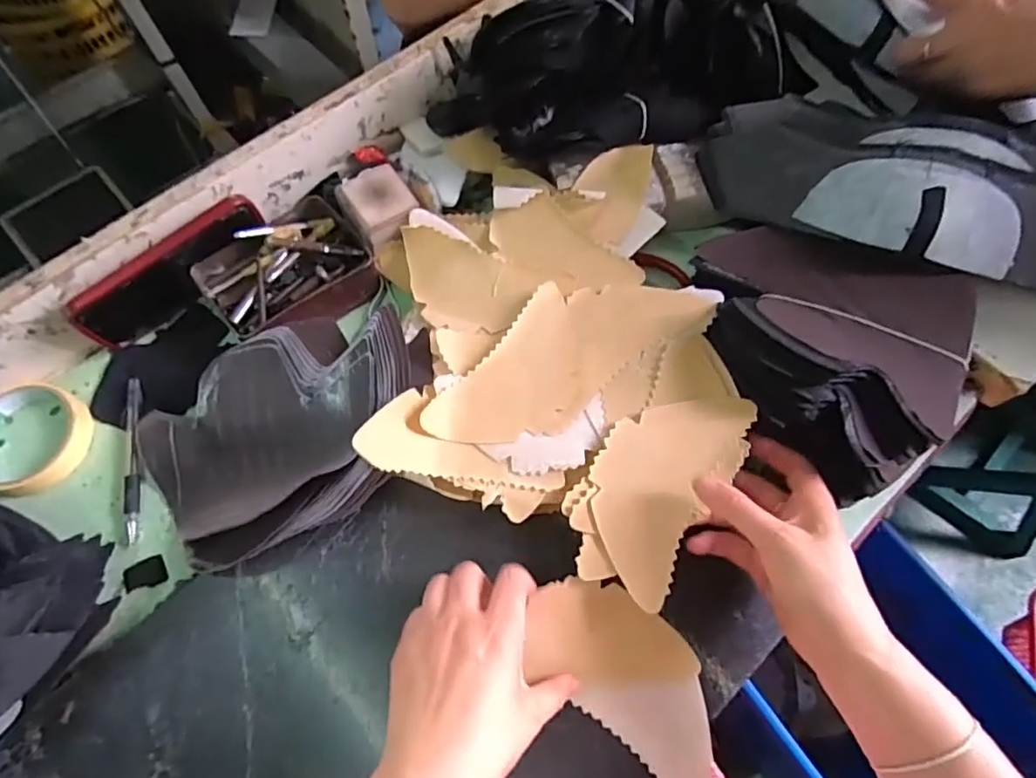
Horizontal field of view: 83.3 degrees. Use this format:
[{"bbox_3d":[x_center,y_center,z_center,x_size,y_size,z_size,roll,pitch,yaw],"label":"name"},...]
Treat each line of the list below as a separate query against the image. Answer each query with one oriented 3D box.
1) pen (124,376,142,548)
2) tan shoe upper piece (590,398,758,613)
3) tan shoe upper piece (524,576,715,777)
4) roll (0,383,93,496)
[{"bbox_3d":[-0.298,0.052,0.451,0.011,0.009,0.132,-12,66,-3],"label":"pen"},{"bbox_3d":[0.093,0.058,0.383,0.077,0.016,0.142,32,71,15],"label":"tan shoe upper piece"},{"bbox_3d":[0.073,0.179,0.365,0.143,0.024,0.075,35,72,16],"label":"tan shoe upper piece"},{"bbox_3d":[-0.385,0.037,0.454,0.086,0.019,0.086,29,70,14],"label":"roll"}]

